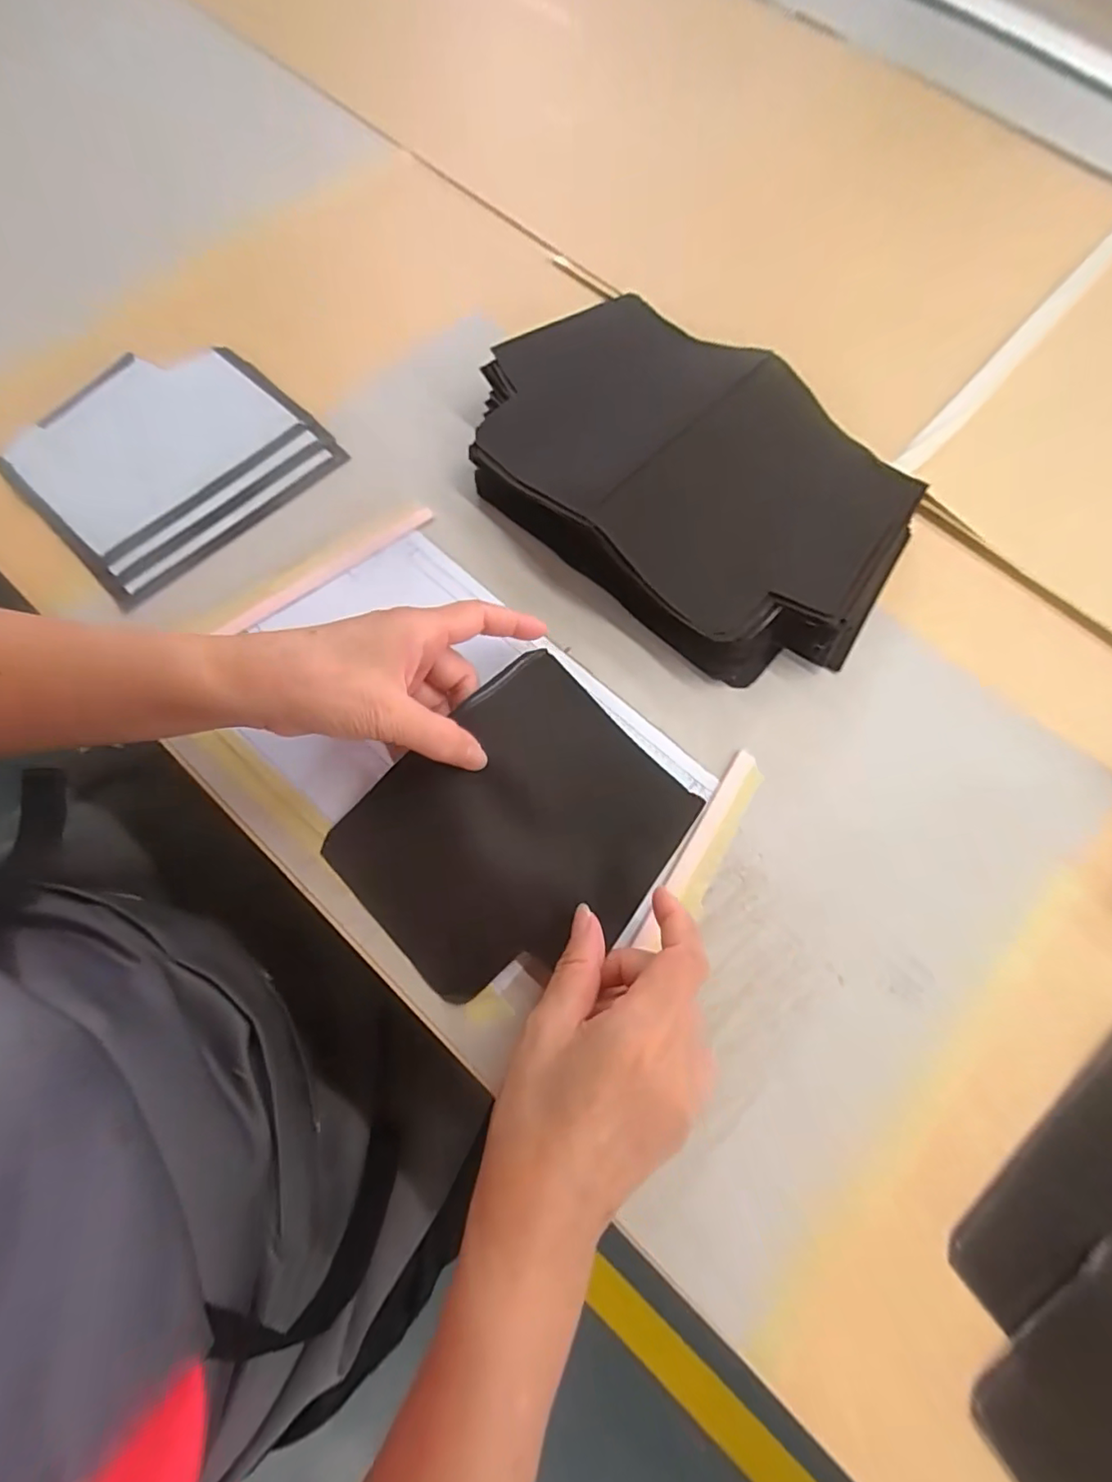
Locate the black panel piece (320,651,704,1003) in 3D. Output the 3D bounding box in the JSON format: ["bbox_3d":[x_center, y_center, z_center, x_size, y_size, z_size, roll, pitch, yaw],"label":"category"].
[{"bbox_3d":[-0.026,0.046,0.324,0.168,0.015,0.129,-42,86,-11],"label":"black panel piece"}]

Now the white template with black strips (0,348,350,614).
[{"bbox_3d":[-0.260,-0.191,0.398,0.162,0.007,0.171,43,75,9],"label":"white template with black strips"}]

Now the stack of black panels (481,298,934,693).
[{"bbox_3d":[0.082,-0.169,0.373,0.279,0.061,0.173,40,76,10],"label":"stack of black panels"}]

